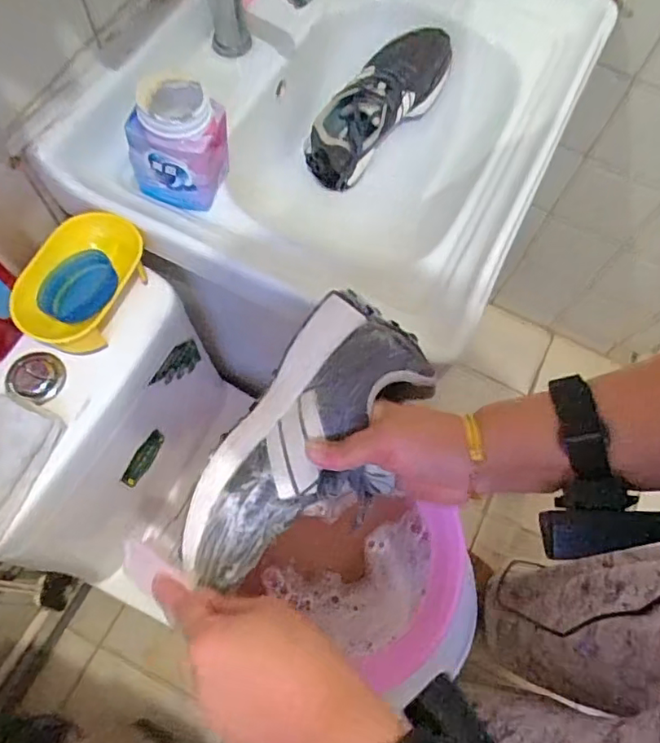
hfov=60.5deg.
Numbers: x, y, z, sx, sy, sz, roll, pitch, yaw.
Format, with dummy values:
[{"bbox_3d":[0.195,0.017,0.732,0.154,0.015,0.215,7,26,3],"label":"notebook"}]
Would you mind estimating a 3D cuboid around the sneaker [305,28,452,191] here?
[{"bbox_3d":[0.071,-0.375,0.787,0.096,0.090,0.261,43,91,14],"label":"sneaker"}]

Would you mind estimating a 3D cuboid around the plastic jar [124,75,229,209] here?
[{"bbox_3d":[-0.158,-0.243,0.602,0.099,0.110,0.079,17,68,4],"label":"plastic jar"}]

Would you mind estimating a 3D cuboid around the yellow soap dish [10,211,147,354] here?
[{"bbox_3d":[-0.250,-0.092,0.576,0.086,0.057,0.151,16,68,4],"label":"yellow soap dish"}]

